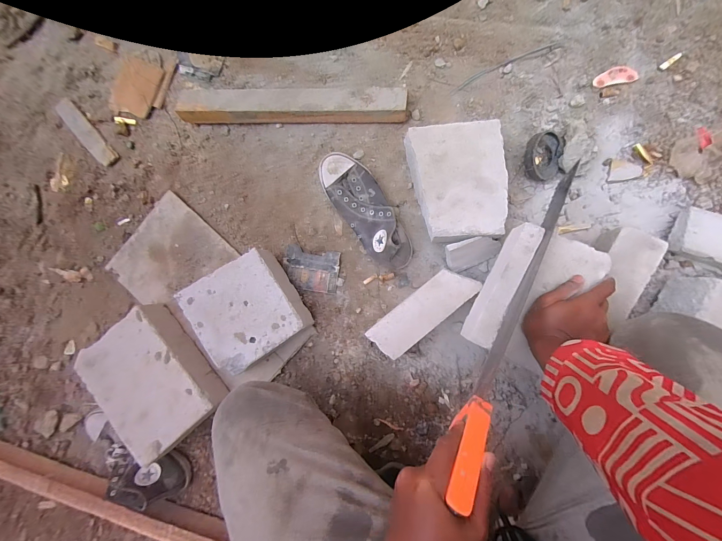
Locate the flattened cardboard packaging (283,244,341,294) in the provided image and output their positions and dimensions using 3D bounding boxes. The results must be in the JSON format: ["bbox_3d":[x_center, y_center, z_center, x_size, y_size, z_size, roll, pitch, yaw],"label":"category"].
[{"bbox_3d":[-0.108,-0.003,0.652,0.121,0.011,0.089,9,88,9],"label":"flattened cardboard packaging"}]

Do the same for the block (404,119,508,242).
[{"bbox_3d":[0.178,-0.158,0.573,0.154,0.082,0.208,-7,85,8],"label":"block"}]

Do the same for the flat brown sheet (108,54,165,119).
[{"bbox_3d":[-0.544,-0.439,0.728,0.141,0.013,0.131,29,101,15],"label":"flat brown sheet"}]

